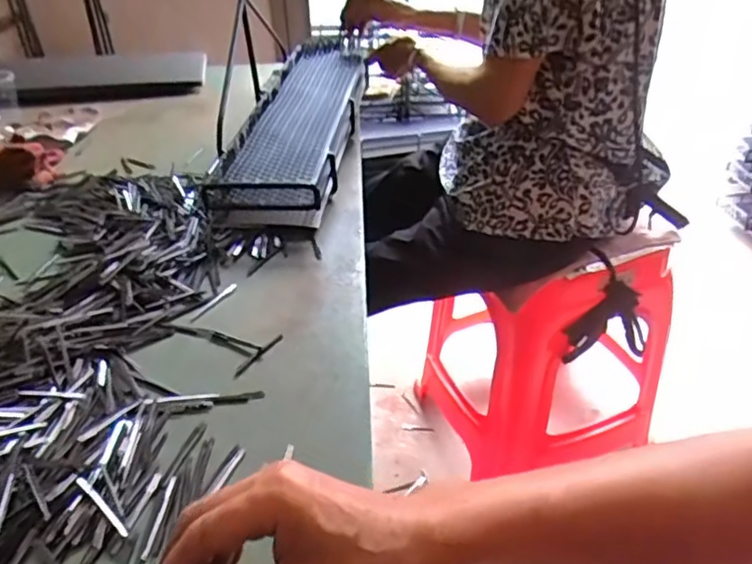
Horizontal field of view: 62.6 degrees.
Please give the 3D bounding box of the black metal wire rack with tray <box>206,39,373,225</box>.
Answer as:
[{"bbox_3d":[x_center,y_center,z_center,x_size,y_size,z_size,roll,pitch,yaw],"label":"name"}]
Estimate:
[{"bbox_3d":[-0.114,-0.252,0.979,0.146,0.091,0.539,2,35,6],"label":"black metal wire rack with tray"}]

